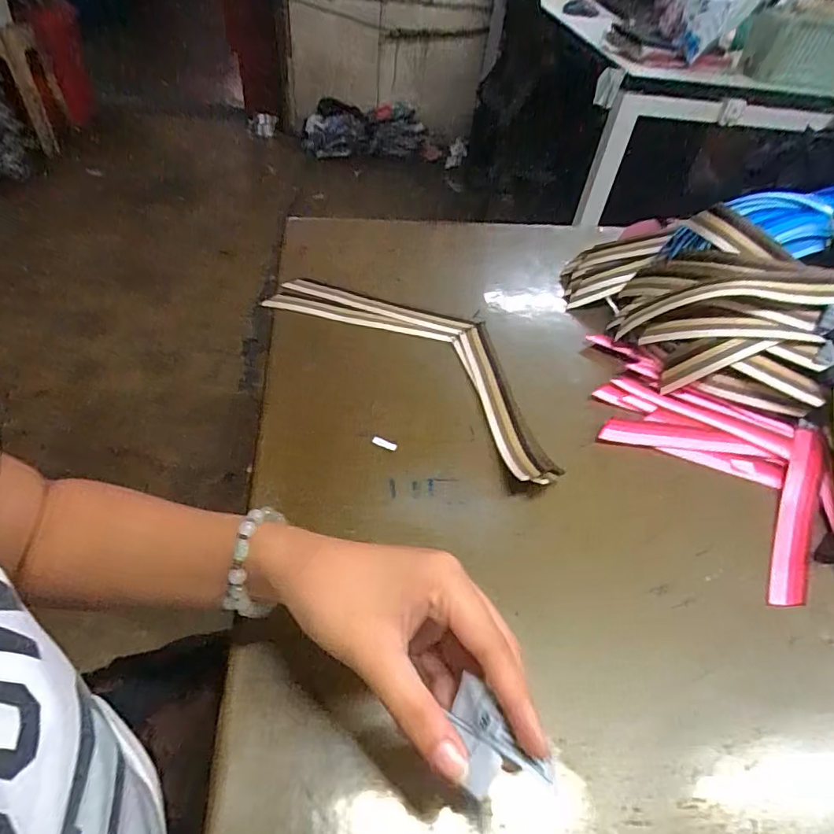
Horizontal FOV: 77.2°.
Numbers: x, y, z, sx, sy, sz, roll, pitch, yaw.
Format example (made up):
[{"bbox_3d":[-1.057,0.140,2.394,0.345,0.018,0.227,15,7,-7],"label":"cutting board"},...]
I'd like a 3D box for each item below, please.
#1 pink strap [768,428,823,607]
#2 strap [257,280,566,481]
[{"bbox_3d":[0.294,0.072,0.399,0.025,0.025,0.159,26,50,17],"label":"pink strap"},{"bbox_3d":[0.014,-0.066,0.499,0.338,0.021,0.128,38,55,25],"label":"strap"}]

